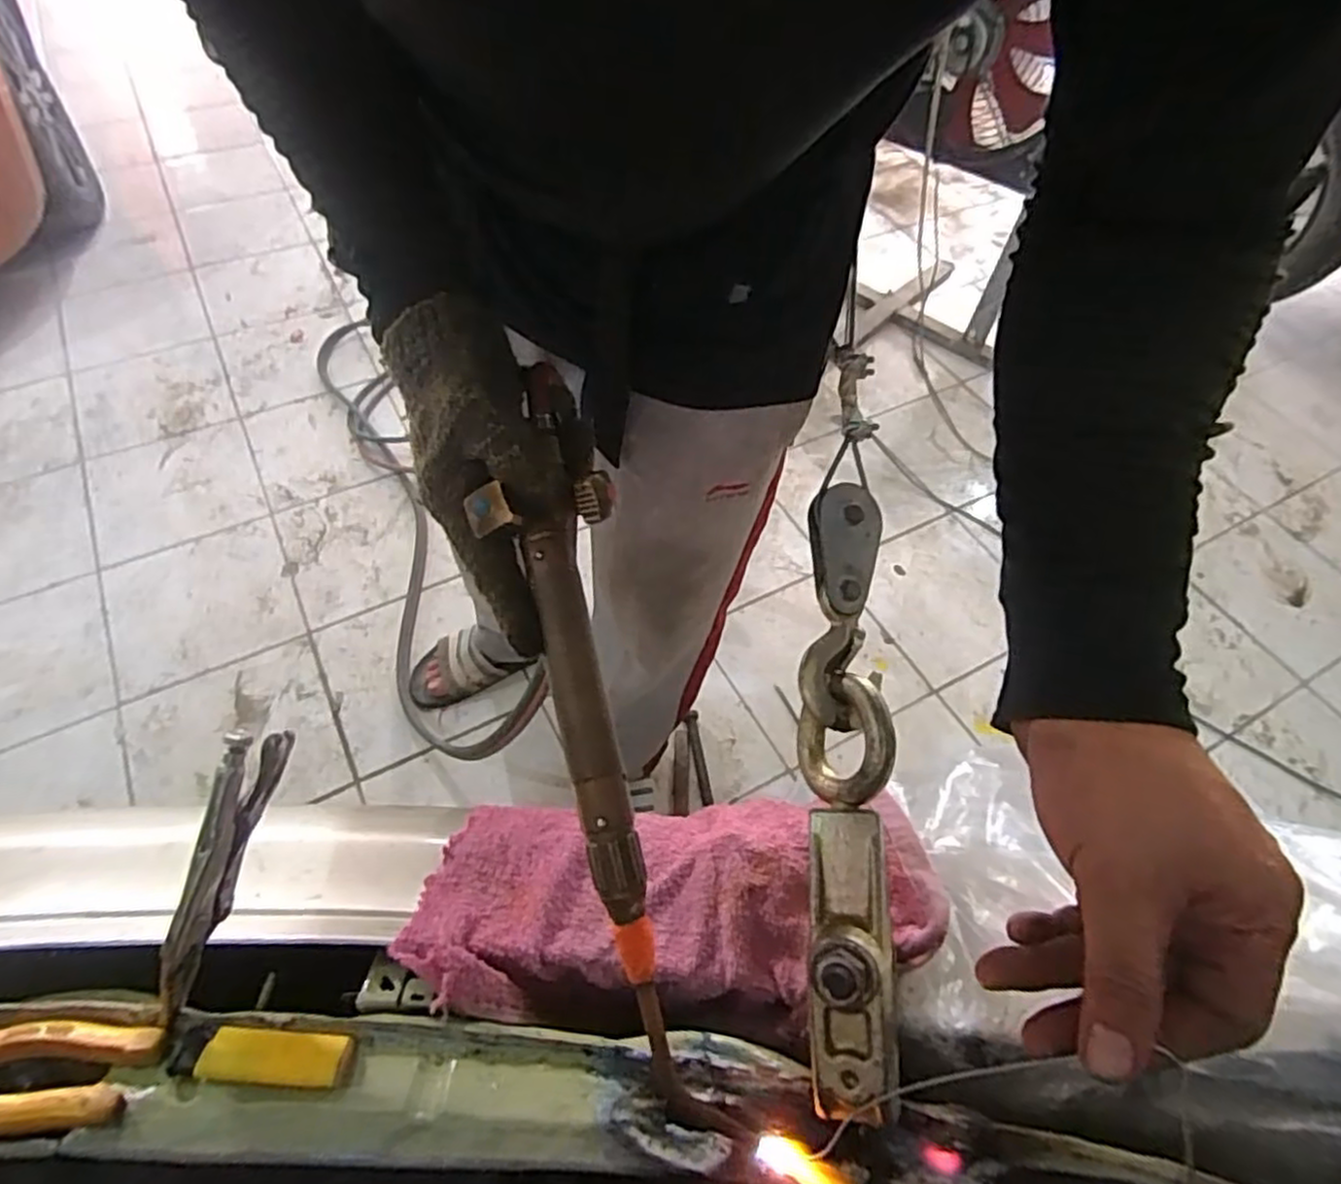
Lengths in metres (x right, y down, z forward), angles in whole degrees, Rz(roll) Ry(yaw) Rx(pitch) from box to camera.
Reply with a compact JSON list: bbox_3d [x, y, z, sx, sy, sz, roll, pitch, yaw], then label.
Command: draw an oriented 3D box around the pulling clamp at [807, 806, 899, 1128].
[{"bbox_3d":[0.086,0.172,0.352,0.041,0.047,0.134,7,55,1],"label":"pulling clamp"}]

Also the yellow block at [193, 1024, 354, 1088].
[{"bbox_3d":[-0.192,0.225,0.357,0.067,0.006,0.023,4,55,0],"label":"yellow block"}]

